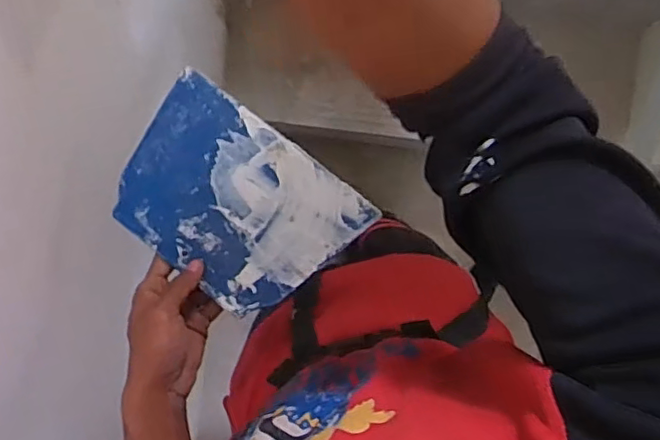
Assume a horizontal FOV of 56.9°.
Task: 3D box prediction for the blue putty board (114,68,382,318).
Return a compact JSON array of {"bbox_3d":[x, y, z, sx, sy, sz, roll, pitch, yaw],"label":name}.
[{"bbox_3d":[-0.086,-0.017,0.533,0.205,0.004,0.143,37,82,7],"label":"blue putty board"}]

